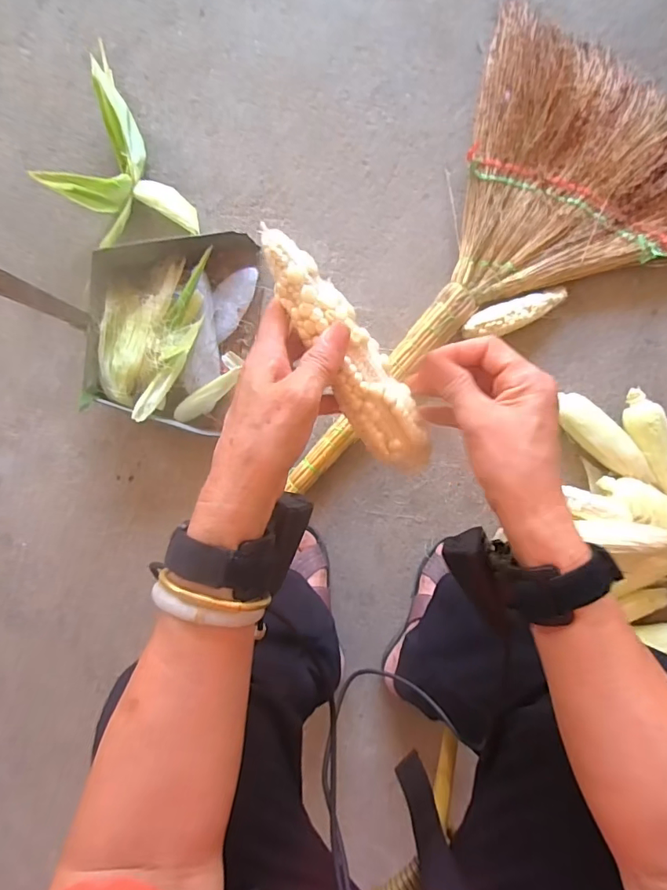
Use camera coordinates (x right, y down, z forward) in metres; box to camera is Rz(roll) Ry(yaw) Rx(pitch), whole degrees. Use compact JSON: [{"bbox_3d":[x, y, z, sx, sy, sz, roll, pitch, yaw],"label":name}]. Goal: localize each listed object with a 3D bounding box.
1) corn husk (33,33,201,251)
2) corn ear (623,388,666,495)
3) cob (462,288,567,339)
[{"bbox_3d":[-0.342,-0.416,0.741,0.176,0.072,0.269,-32,90,4],"label":"corn husk"},{"bbox_3d":[0.473,0.001,0.717,0.052,0.053,0.178,-25,91,4],"label":"corn ear"},{"bbox_3d":[0.272,-0.197,0.726,0.160,0.039,0.045,-22,91,4],"label":"cob"}]

